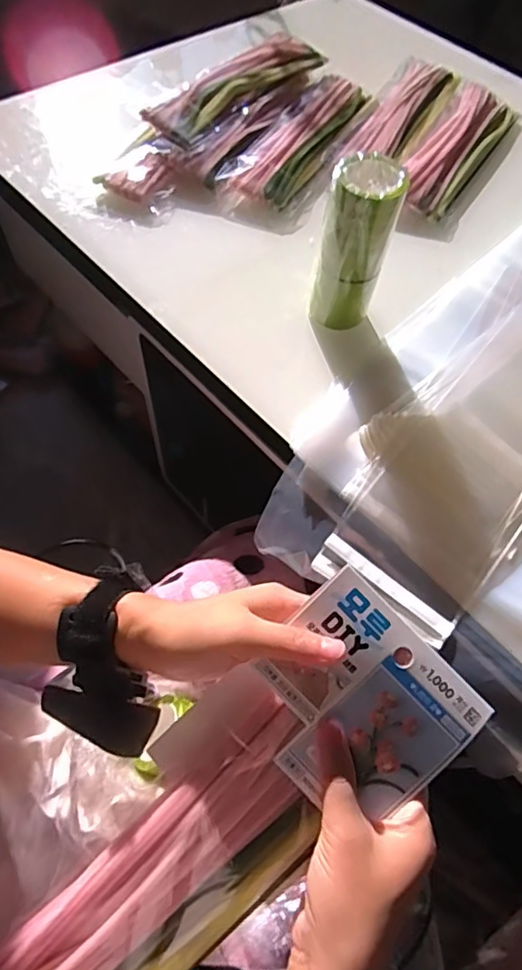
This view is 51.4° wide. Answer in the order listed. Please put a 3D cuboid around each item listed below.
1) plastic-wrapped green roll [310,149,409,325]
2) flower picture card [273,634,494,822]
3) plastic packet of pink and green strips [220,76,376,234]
[{"bbox_3d":[0.088,-0.223,0.519,0.058,0.156,0.068,17,63,5],"label":"plastic-wrapped green roll"},{"bbox_3d":[0.065,0.135,0.291,0.103,0.007,0.060,-44,85,2],"label":"flower picture card"},{"bbox_3d":[0.061,-0.449,0.706,0.109,0.012,0.325,24,63,9],"label":"plastic packet of pink and green strips"}]

